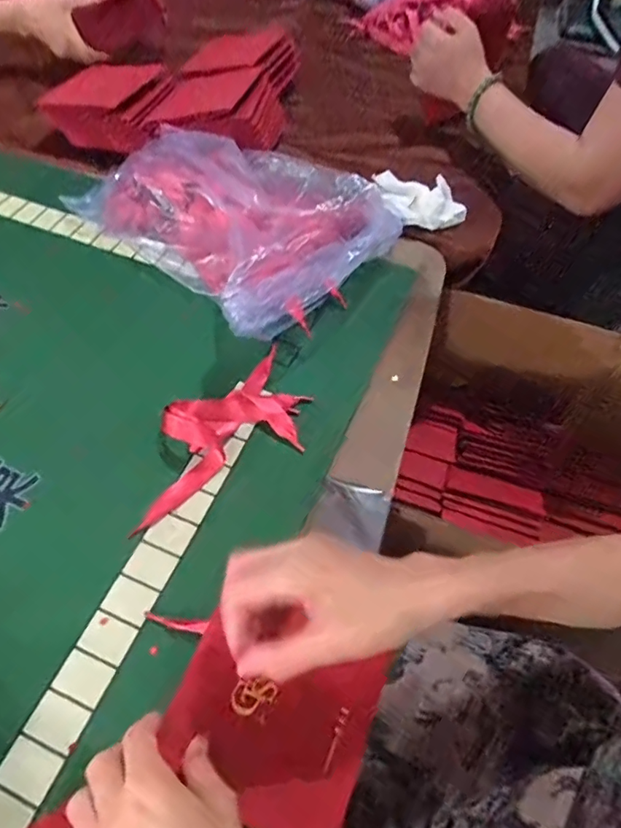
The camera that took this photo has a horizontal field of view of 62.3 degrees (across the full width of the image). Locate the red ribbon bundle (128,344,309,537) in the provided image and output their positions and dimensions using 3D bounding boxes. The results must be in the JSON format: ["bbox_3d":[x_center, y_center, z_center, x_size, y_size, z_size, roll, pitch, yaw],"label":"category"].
[{"bbox_3d":[-0.089,0.019,0.488,0.195,0.045,0.096,-32,64,-21],"label":"red ribbon bundle"}]

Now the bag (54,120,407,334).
[{"bbox_3d":[-0.103,-0.247,0.612,0.364,0.097,0.269,40,63,20],"label":"bag"}]

